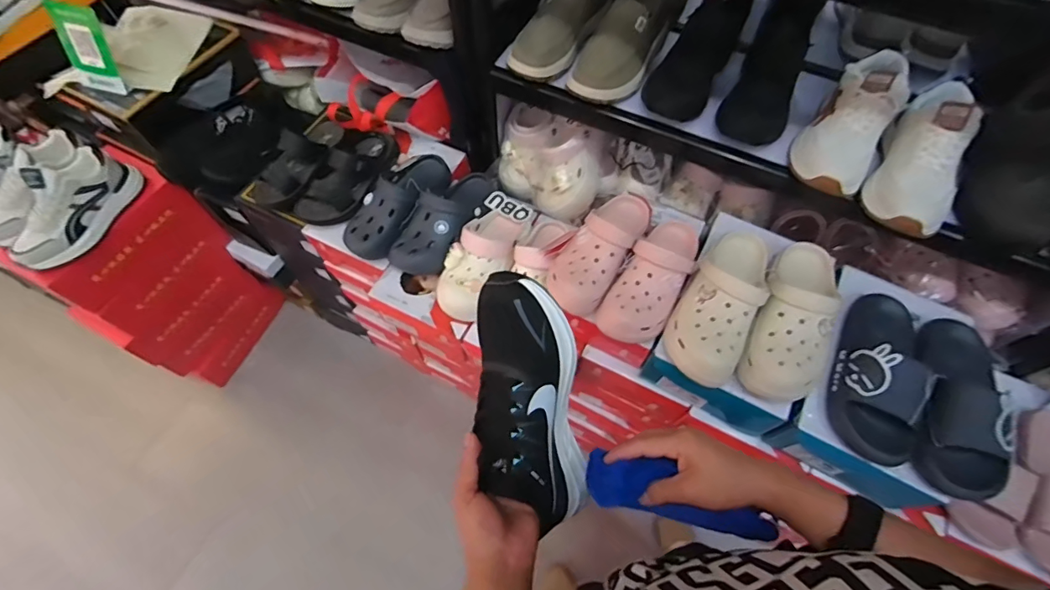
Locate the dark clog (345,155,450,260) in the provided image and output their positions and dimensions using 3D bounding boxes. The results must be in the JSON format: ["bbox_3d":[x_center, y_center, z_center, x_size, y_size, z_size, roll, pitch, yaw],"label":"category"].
[{"bbox_3d":[-0.242,-0.182,0.921,0.094,0.084,0.248,32,66,15],"label":"dark clog"}]

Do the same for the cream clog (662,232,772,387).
[{"bbox_3d":[0.296,0.007,0.734,0.105,0.110,0.274,25,64,12],"label":"cream clog"}]

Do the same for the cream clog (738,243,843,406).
[{"bbox_3d":[0.393,0.026,0.703,0.096,0.082,0.261,26,64,12],"label":"cream clog"}]

